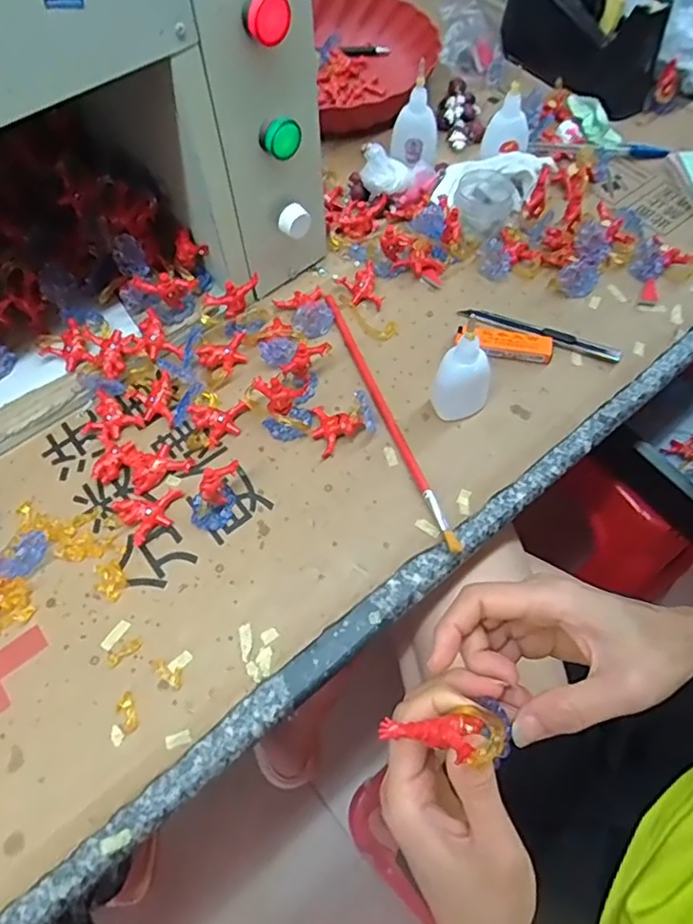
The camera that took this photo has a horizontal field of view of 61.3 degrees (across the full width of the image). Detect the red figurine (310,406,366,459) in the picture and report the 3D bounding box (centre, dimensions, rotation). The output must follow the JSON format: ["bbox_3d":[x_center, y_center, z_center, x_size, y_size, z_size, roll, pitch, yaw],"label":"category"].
[{"bbox_3d":[-0.013,-0.031,0.459,0.039,0.016,0.042,-34,67,-16],"label":"red figurine"}]

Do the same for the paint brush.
[{"bbox_3d":[0.032,-0.040,0.465,0.014,0.012,0.248,-19,63,-9],"label":"paint brush"}]

